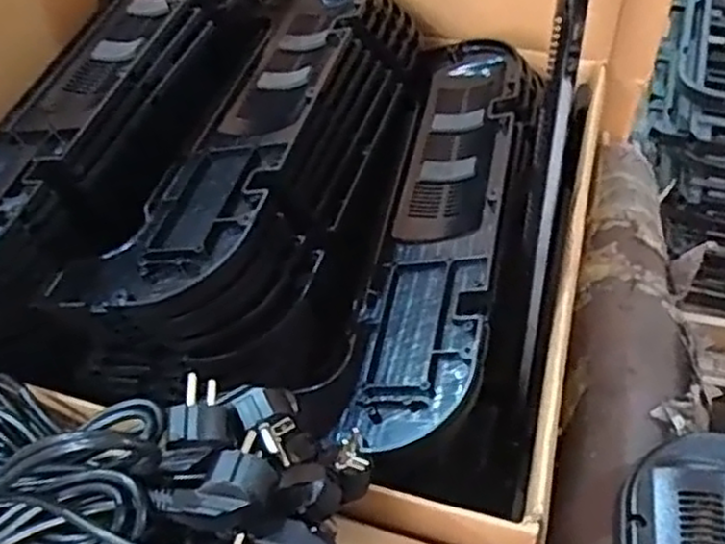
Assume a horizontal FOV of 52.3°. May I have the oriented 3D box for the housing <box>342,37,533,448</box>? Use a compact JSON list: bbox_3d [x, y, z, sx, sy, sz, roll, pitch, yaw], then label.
[{"bbox_3d":[0.074,-0.059,0.660,0.107,0.050,0.477,8,51,10],"label":"housing"}]

